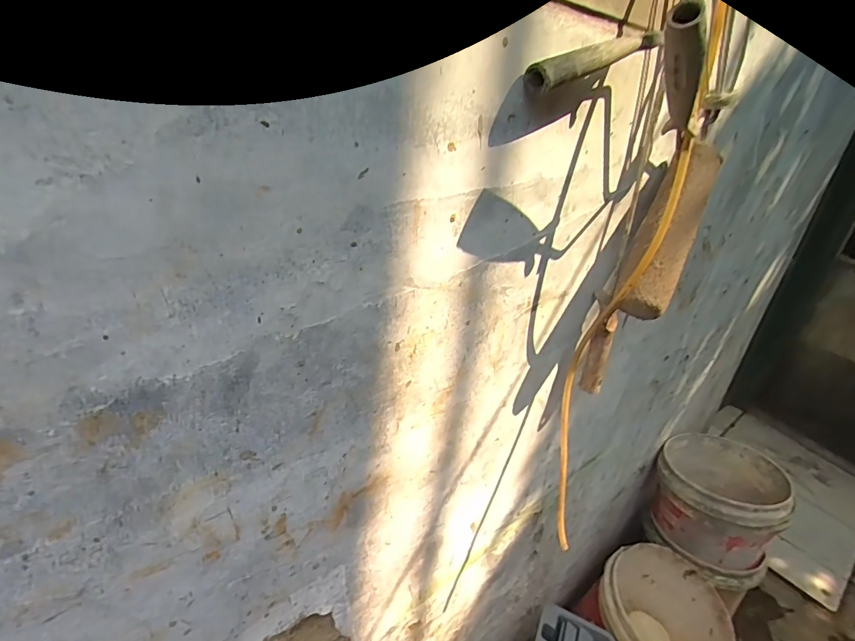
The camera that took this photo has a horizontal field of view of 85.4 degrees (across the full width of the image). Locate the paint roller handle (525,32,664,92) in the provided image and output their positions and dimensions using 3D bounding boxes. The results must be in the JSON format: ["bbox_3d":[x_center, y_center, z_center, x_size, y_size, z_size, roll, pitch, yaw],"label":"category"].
[{"bbox_3d":[0.148,-0.229,0.402,0.143,0.019,0.027,-29,41,-21],"label":"paint roller handle"}]

